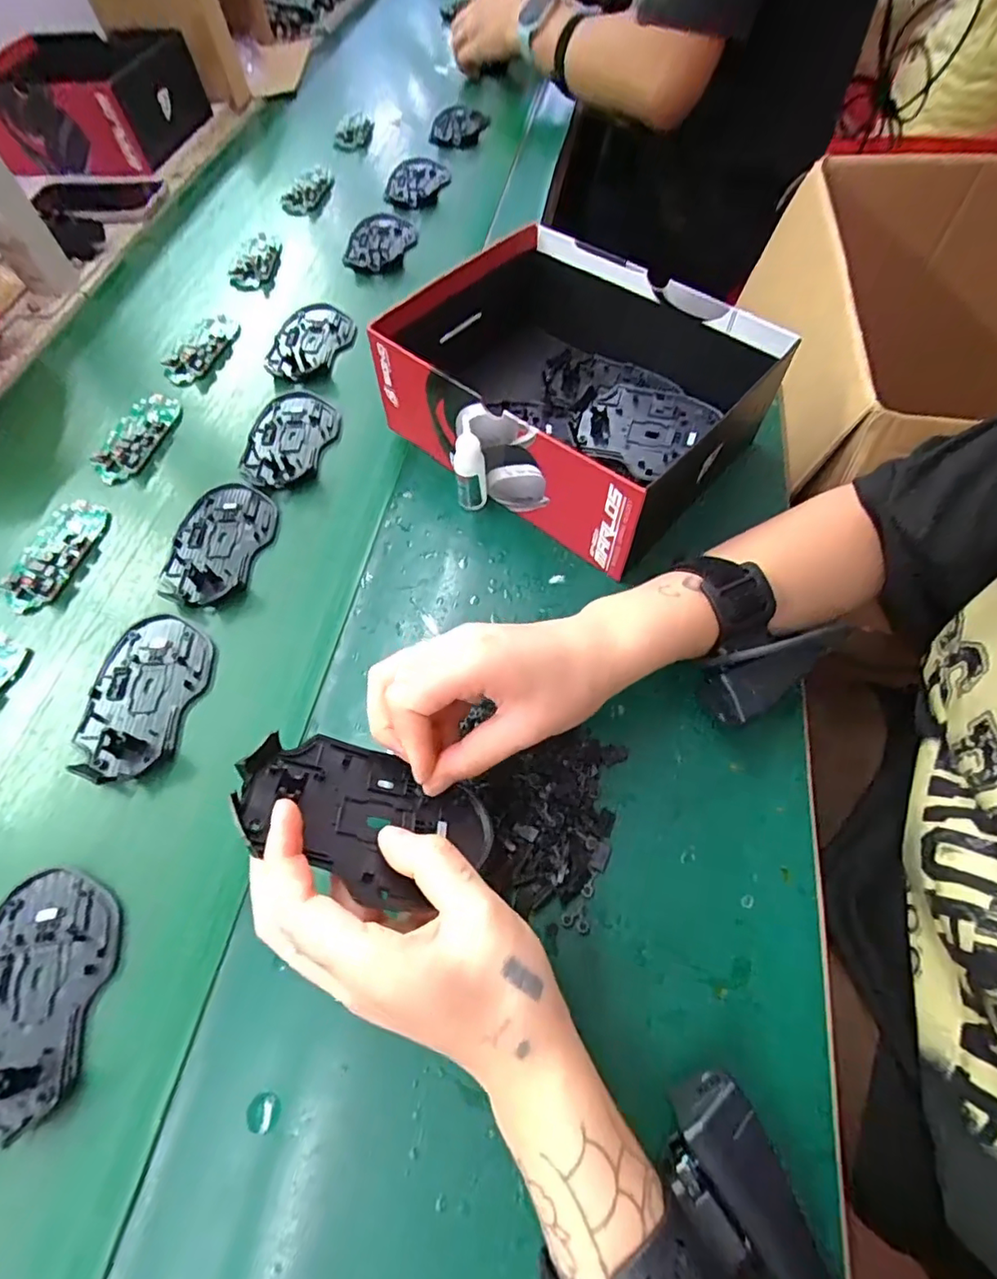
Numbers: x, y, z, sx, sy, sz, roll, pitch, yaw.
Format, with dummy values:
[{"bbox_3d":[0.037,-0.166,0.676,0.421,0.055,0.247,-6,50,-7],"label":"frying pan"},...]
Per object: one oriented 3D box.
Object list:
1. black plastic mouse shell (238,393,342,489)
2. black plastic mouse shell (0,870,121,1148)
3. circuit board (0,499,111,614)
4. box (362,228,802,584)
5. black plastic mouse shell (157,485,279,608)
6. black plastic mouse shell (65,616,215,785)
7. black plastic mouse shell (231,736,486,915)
[{"bbox_3d":[-0.174,-0.171,0.482,0.074,0.009,0.113,2,61,3],"label":"black plastic mouse shell"},{"bbox_3d":[-0.238,0.178,0.284,0.070,0.016,0.111,4,61,3],"label":"black plastic mouse shell"},{"bbox_3d":[-0.335,-0.066,0.428,0.048,0.012,0.099,8,62,6],"label":"circuit board"},{"bbox_3d":[0.048,-0.189,0.431,0.247,0.092,0.200,39,69,20],"label":"box"},{"bbox_3d":[-0.211,-0.073,0.425,0.069,0.014,0.108,12,62,8],"label":"black plastic mouse shell"},{"bbox_3d":[-0.231,0.035,0.366,0.071,0.014,0.110,11,62,7],"label":"black plastic mouse shell"},{"bbox_3d":[-0.060,0.082,0.264,0.116,0.018,0.068,23,36,-9],"label":"black plastic mouse shell"}]

